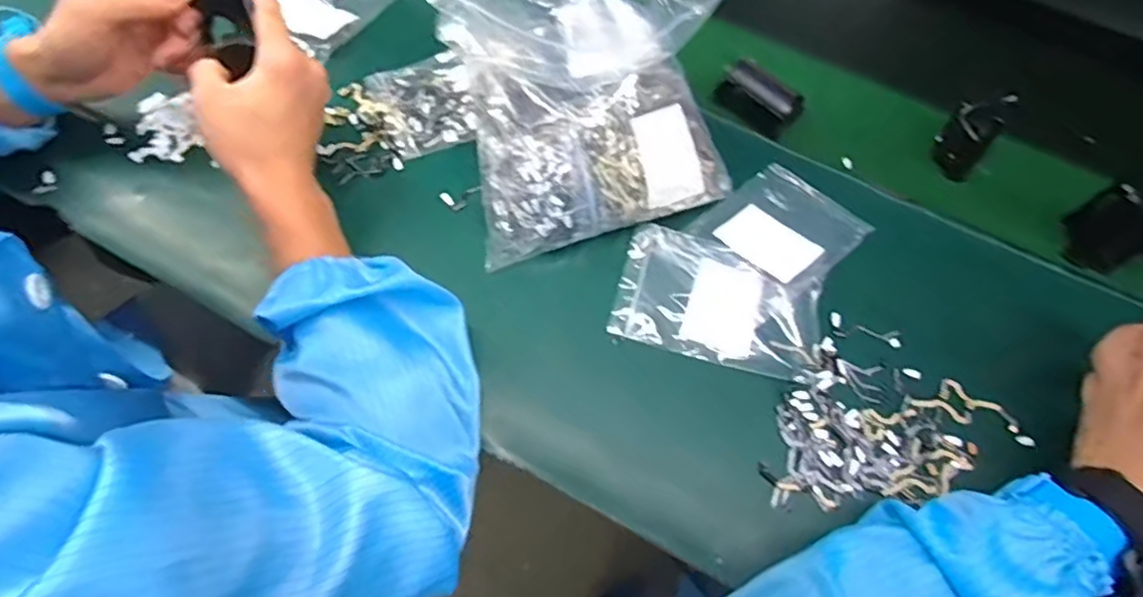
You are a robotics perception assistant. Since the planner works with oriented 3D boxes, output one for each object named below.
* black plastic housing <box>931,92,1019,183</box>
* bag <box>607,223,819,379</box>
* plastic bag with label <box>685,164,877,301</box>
[{"bbox_3d":[0.339,-0.141,0.541,0.040,0.068,0.040,36,66,16],"label":"black plastic housing"},{"bbox_3d":[0.109,0.000,0.472,0.143,0.012,0.094,15,62,6],"label":"bag"},{"bbox_3d":[0.167,-0.057,0.501,0.107,0.009,0.098,-38,69,-20],"label":"plastic bag with label"}]

